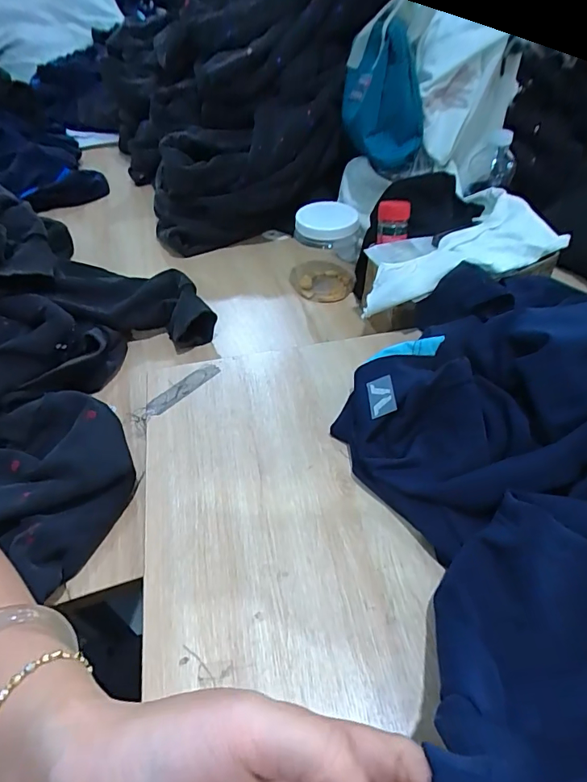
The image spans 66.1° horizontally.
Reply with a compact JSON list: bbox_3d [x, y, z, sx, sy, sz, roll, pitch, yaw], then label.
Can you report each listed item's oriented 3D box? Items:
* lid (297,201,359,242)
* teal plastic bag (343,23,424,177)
[{"bbox_3d":[0.050,-0.255,0.664,0.090,0.016,0.090,-1,47,1],"label":"lid"},{"bbox_3d":[0.135,-0.445,0.684,0.114,0.161,0.151,1,47,5],"label":"teal plastic bag"}]

